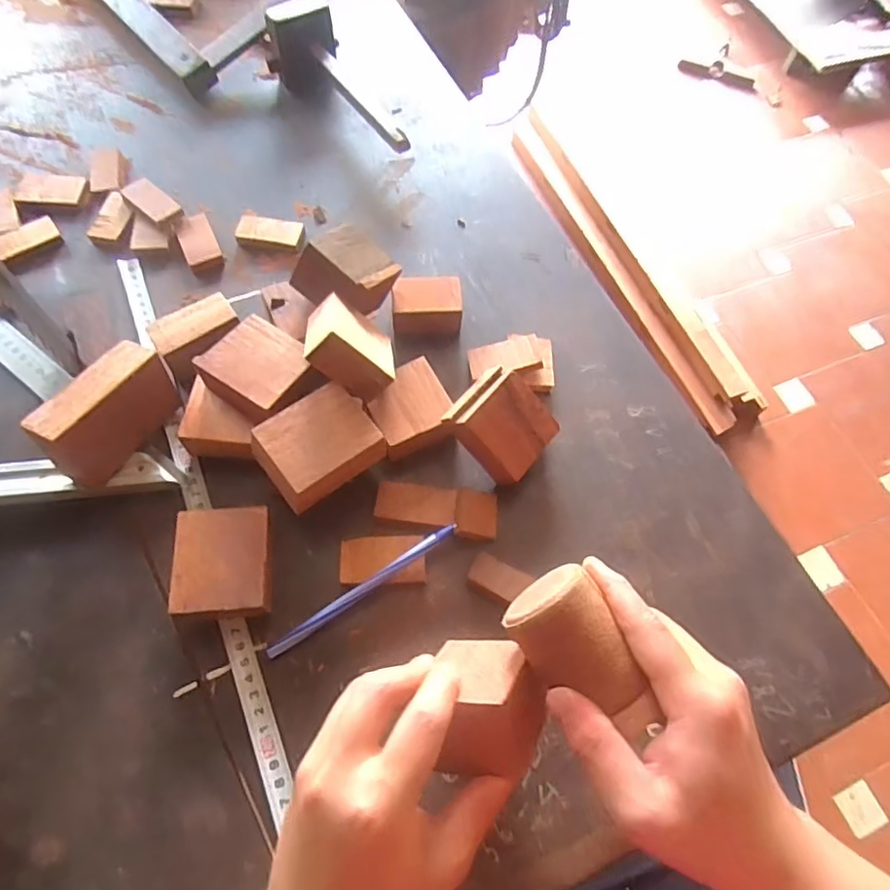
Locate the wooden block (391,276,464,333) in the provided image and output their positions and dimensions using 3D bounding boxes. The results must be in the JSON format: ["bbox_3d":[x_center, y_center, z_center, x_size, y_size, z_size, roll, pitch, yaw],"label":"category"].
[{"bbox_3d":[-0.014,-0.109,0.468,0.053,0.030,0.039,-2,63,-4],"label":"wooden block"}]

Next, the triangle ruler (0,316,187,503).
[{"bbox_3d":[-0.313,-0.007,0.406,0.242,0.017,0.126,37,67,15],"label":"triangle ruler"}]

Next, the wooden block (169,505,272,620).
[{"bbox_3d":[-0.135,0.075,0.368,0.056,0.030,0.065,-4,63,-5],"label":"wooden block"}]

